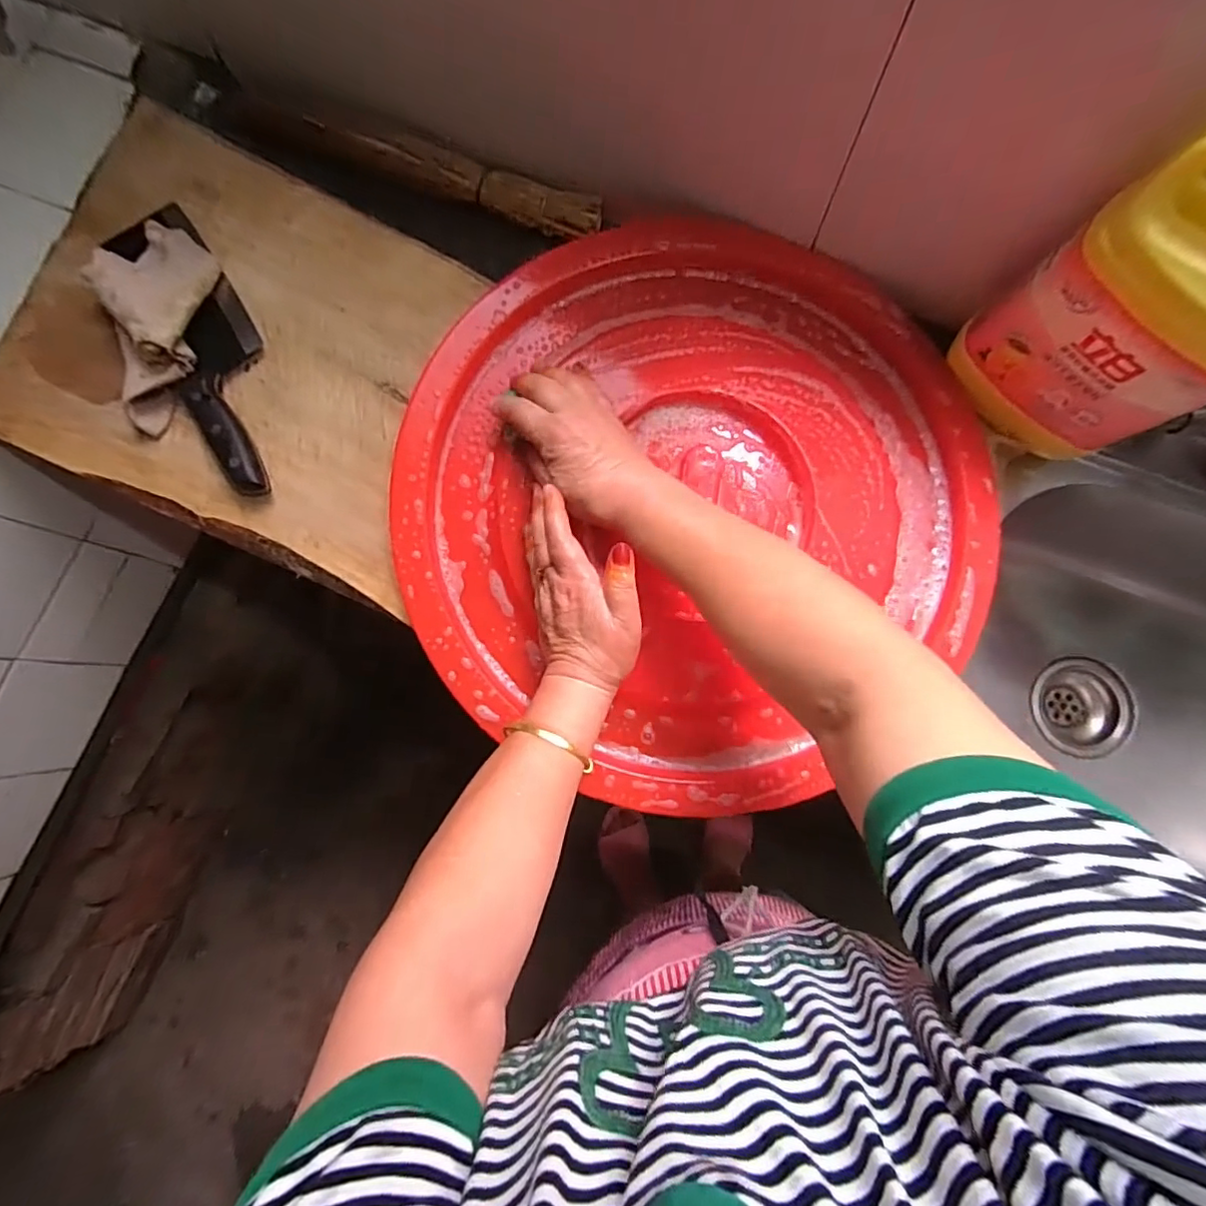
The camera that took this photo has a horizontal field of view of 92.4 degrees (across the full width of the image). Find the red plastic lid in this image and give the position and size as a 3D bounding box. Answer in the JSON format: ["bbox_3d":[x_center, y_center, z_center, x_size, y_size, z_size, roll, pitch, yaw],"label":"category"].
[{"bbox_3d":[0.079,-0.086,0.476,0.469,0.061,0.477,0,82,2],"label":"red plastic lid"}]

